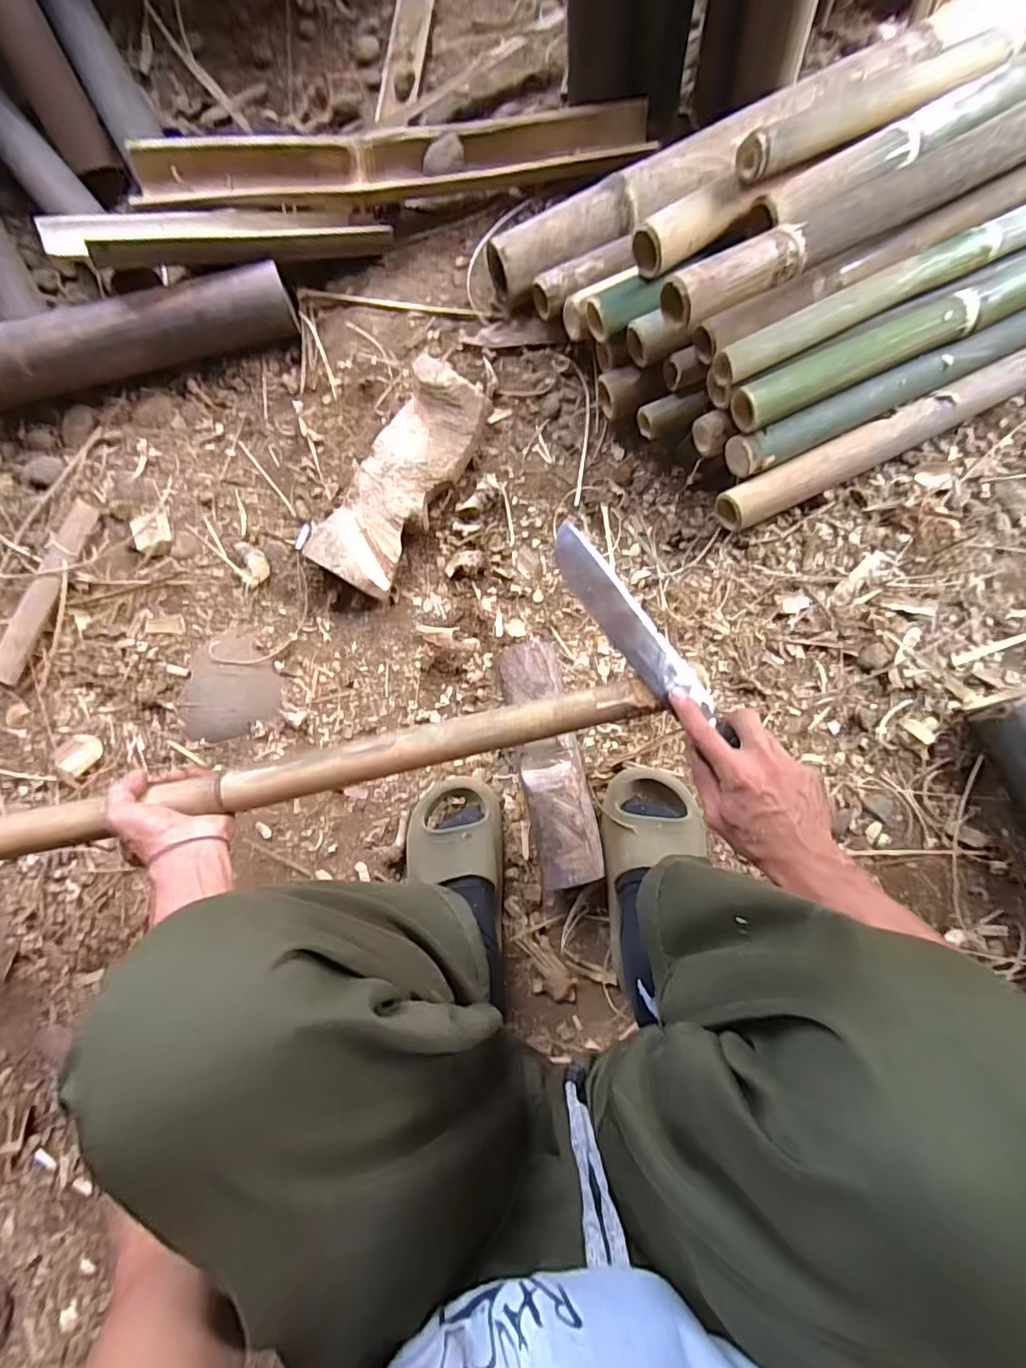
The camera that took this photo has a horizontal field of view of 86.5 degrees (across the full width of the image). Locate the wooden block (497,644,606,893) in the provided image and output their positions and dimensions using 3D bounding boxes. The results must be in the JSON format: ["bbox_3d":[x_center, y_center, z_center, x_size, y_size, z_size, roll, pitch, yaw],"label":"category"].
[{"bbox_3d":[0.041,0.086,0.622,0.072,0.058,0.269,-11,83,1],"label":"wooden block"}]

